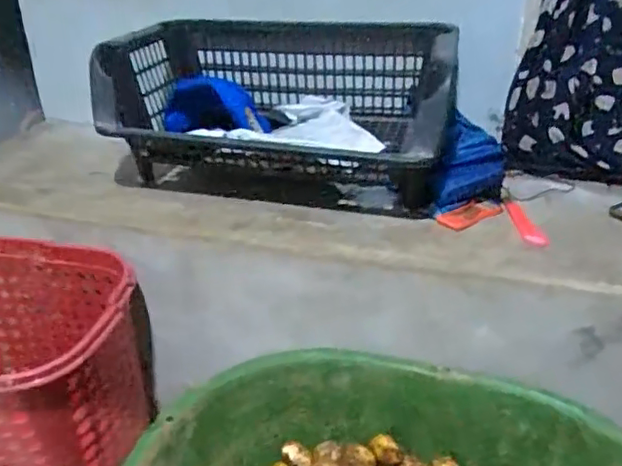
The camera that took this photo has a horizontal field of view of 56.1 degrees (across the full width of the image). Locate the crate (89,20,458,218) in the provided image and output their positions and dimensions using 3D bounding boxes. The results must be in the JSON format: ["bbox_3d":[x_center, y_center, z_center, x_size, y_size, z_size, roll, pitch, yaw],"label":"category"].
[{"bbox_3d":[-0.050,-0.219,1.077,0.592,0.256,0.368,6,29,12],"label":"crate"}]

